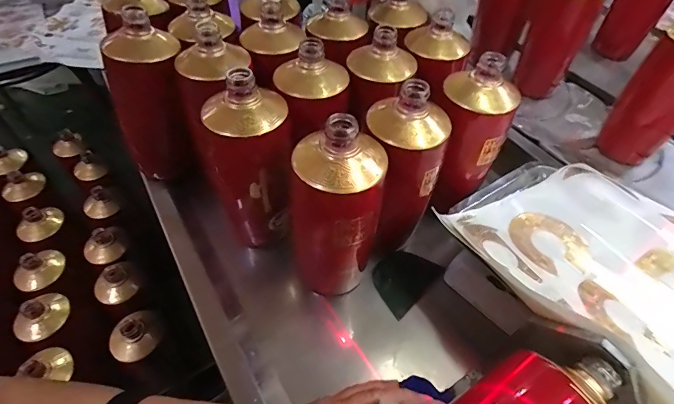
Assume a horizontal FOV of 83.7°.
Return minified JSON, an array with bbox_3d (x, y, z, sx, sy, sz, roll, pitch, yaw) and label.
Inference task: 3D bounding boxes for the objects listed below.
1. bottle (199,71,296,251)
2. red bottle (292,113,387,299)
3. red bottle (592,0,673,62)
[{"bbox_3d":[-0.085,-0.034,0.392,0.083,0.193,0.073,-19,54,-14],"label":"bottle"},{"bbox_3d":[-0.001,0.016,0.348,0.078,0.185,0.079,12,52,10],"label":"red bottle"},{"bbox_3d":[0.526,-0.343,0.645,0.078,0.175,0.068,35,59,25],"label":"red bottle"}]

